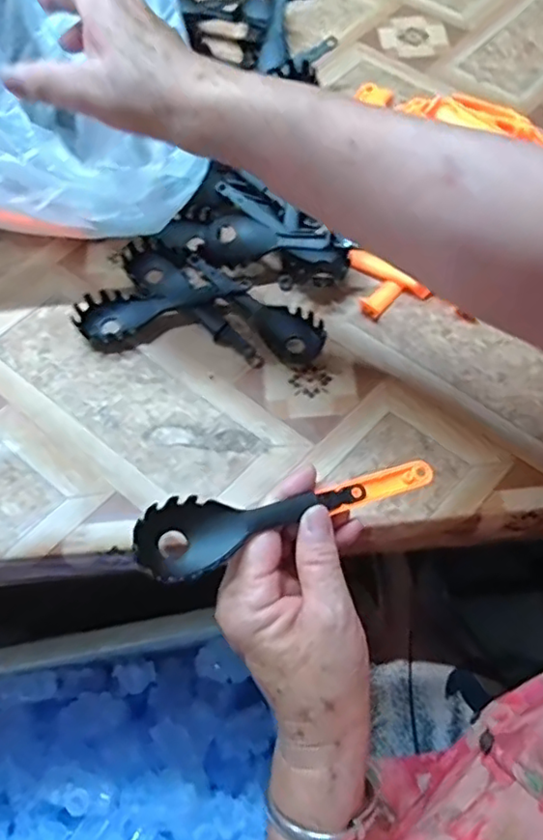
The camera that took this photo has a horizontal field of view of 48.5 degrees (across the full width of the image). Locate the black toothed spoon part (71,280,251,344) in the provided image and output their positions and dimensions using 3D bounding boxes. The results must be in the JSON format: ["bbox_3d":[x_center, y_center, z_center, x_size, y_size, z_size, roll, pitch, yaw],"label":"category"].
[{"bbox_3d":[-0.078,-0.079,0.435,0.123,0.016,0.037,-9,65,-4],"label":"black toothed spoon part"}]

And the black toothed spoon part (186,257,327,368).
[{"bbox_3d":[-0.015,-0.084,0.438,0.121,0.015,0.035,39,71,17],"label":"black toothed spoon part"}]

